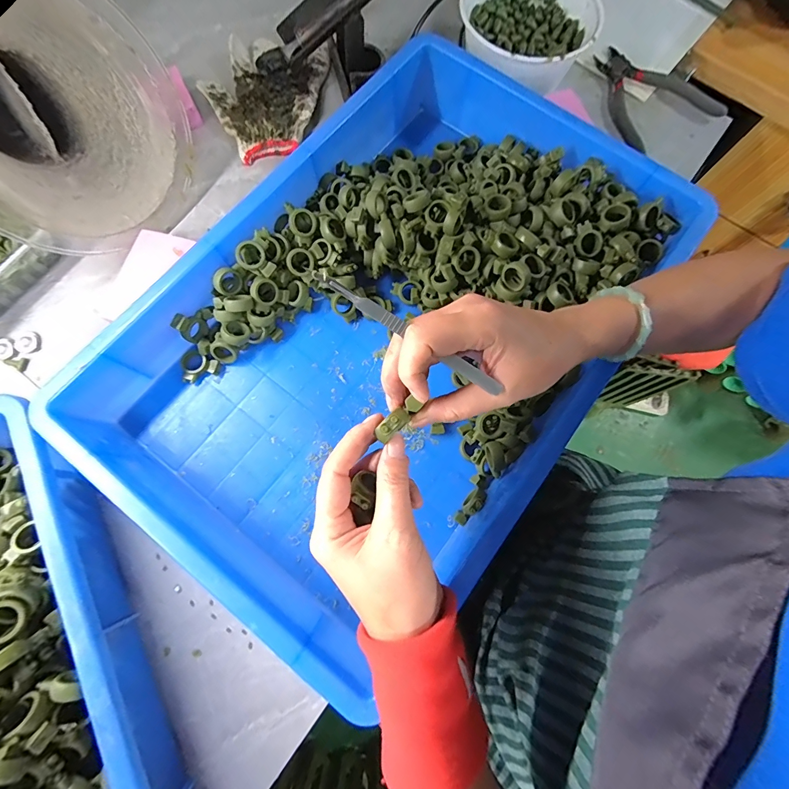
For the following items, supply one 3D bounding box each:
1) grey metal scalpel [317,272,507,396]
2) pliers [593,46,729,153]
[{"bbox_3d":[0.008,-0.039,0.231,0.133,0.005,0.009,33,77,-1],"label":"grey metal scalpel"},{"bbox_3d":[0.347,-0.416,0.505,0.134,0.023,0.159,-25,78,-8],"label":"pliers"}]

